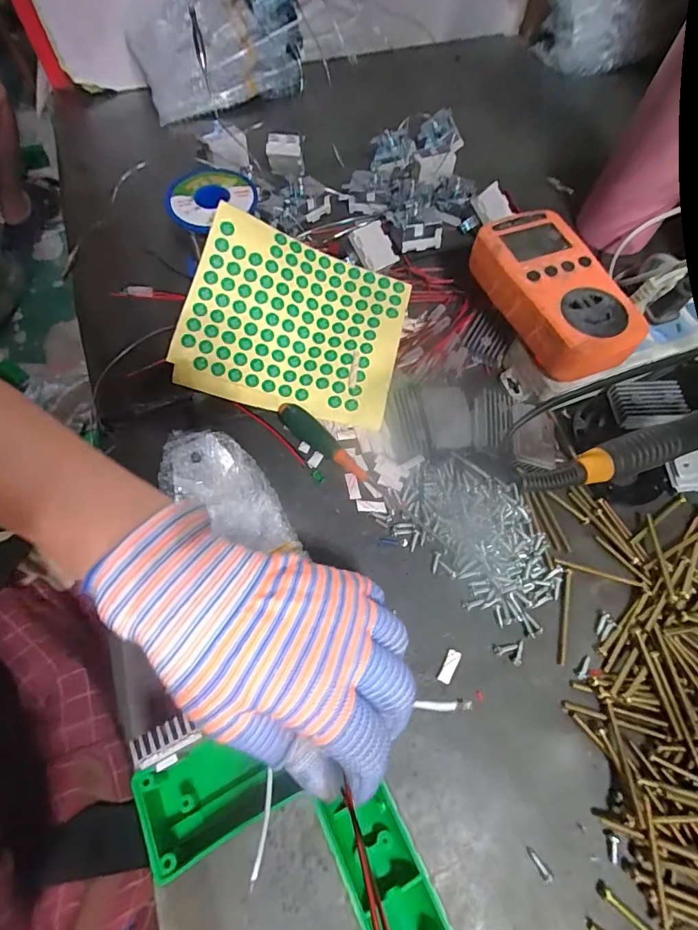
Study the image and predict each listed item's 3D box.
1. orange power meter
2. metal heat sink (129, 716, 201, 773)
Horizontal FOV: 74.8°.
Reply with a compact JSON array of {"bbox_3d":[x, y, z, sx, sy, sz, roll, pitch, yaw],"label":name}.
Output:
[{"bbox_3d":[0.140,-0.121,0.318,0.068,0.036,0.126,-19,67,-11],"label":"orange power meter"},{"bbox_3d":[-0.083,0.125,0.207,0.028,0.007,0.014,-25,68,-13],"label":"metal heat sink"}]

